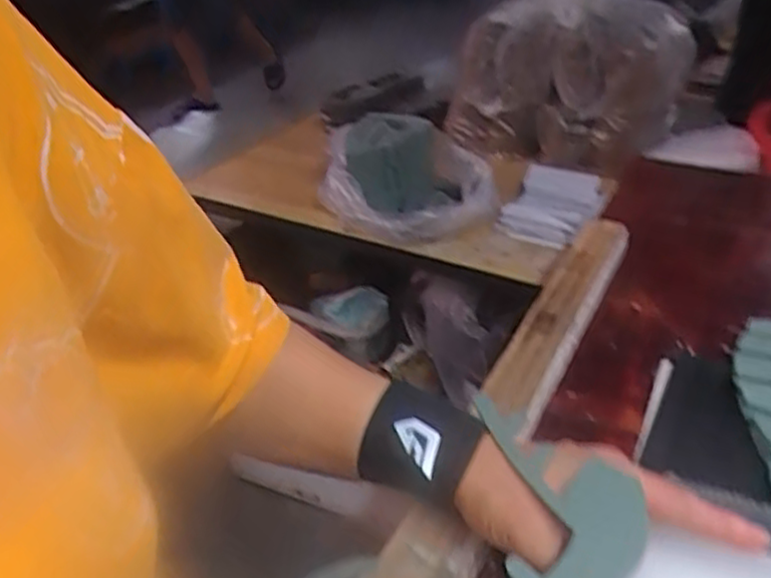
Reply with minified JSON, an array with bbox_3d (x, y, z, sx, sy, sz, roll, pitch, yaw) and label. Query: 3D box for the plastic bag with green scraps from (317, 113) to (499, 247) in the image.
[{"bbox_3d":[0.035,-0.166,1.114,0.280,0.127,0.188,21,38,29],"label":"plastic bag with green scraps"}]

